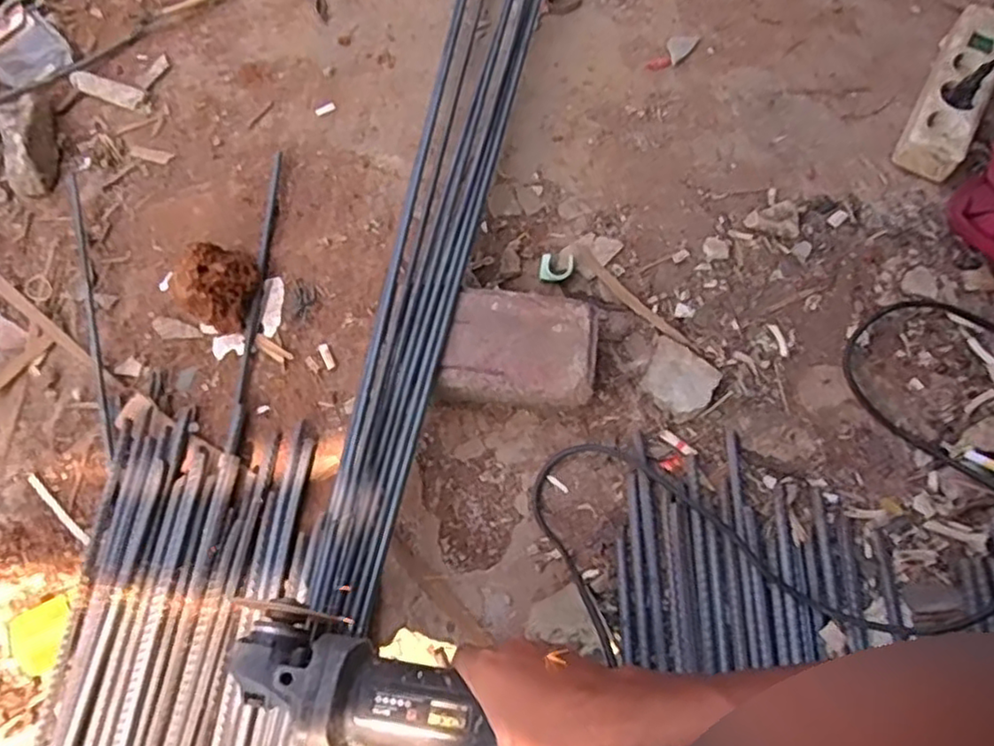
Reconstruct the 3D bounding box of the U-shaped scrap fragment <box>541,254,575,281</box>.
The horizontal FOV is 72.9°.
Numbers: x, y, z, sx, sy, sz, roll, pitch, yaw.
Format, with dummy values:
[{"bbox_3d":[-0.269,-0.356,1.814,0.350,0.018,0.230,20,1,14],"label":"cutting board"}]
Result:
[{"bbox_3d":[0.062,-0.107,0.688,0.033,0.008,0.027,4,93,10],"label":"U-shaped scrap fragment"}]

